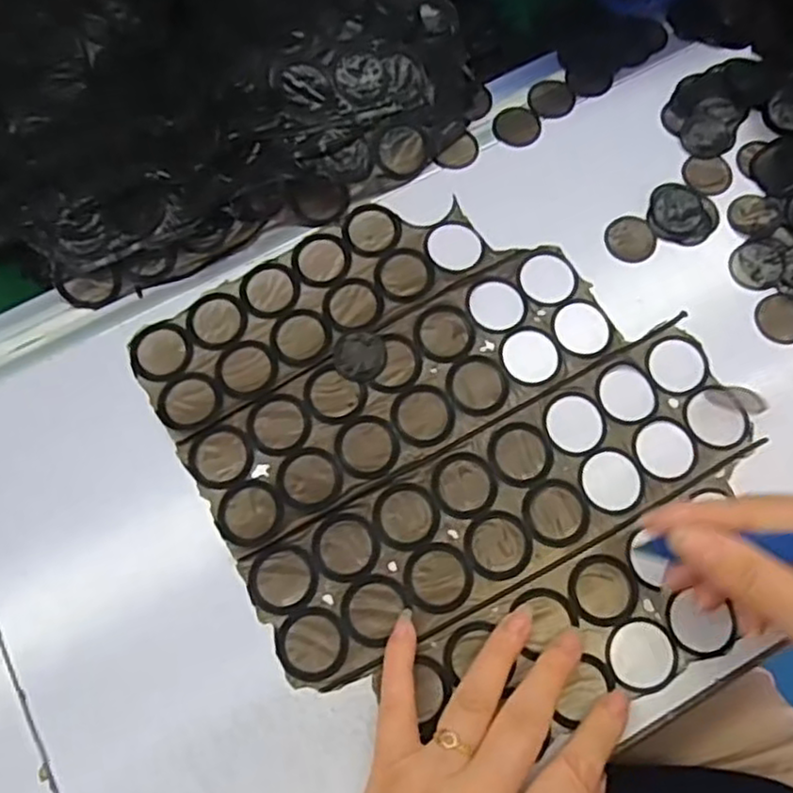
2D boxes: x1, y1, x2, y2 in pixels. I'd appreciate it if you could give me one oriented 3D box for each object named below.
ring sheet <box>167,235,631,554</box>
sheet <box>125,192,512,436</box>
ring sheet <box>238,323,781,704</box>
[{"bbox_3d":[0.005,-0.004,0.361,0.227,0.004,0.069,-29,77,-8],"label":"ring sheet"},{"bbox_3d":[-0.045,-0.052,0.377,0.193,0.004,0.066,-32,77,-8],"label":"sheet"},{"bbox_3d":[0.054,0.051,0.345,0.256,0.004,0.073,-28,76,-7],"label":"ring sheet"}]

